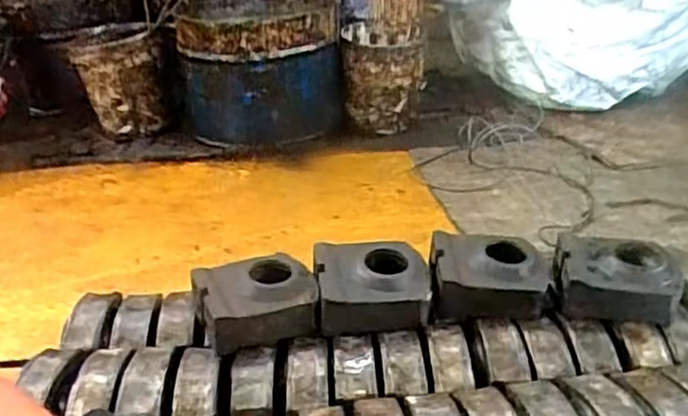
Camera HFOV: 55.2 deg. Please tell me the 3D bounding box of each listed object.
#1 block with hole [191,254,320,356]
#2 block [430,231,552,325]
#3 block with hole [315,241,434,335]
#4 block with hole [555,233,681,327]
[{"bbox_3d":[-0.143,0.151,1.072,0.181,0.093,0.146,-10,28,-17],"label":"block with hole"},{"bbox_3d":[0.242,0.119,1.101,0.193,0.089,0.116,3,27,9],"label":"block"},{"bbox_3d":[0.045,0.127,1.103,0.189,0.080,0.157,-1,26,1],"label":"block with hole"},{"bbox_3d":[0.453,0.117,1.098,0.191,0.071,0.155,7,27,15],"label":"block with hole"}]

